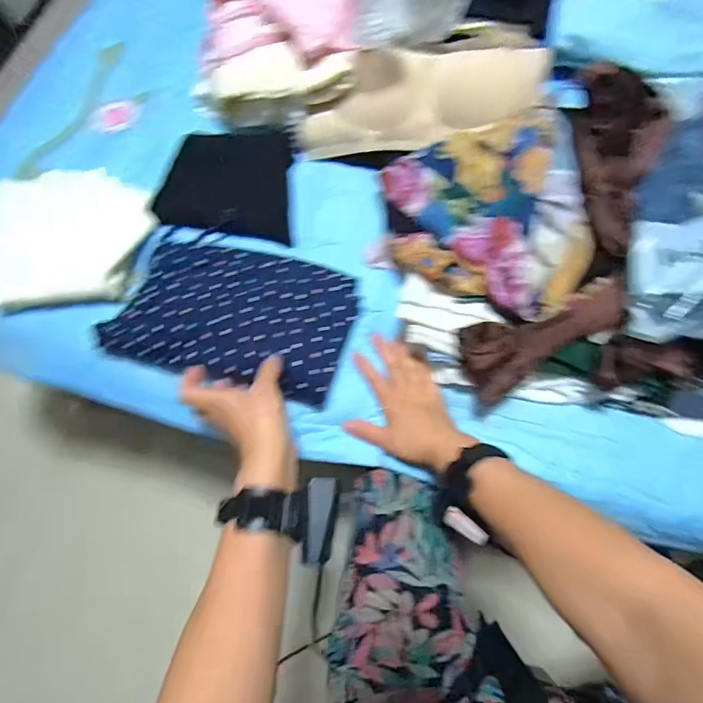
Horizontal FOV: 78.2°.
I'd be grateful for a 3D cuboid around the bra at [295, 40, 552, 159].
[{"bbox_3d":[0.086,-0.356,0.587,0.347,0.076,0.152,-8,69,13],"label":"bra"}]

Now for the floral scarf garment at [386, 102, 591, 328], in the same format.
[{"bbox_3d":[0.155,-0.158,0.510,0.204,0.073,0.252,-3,69,0],"label":"floral scarf garment"}]

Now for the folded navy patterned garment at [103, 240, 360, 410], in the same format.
[{"bbox_3d":[-0.142,-0.049,0.536,0.271,0.046,0.172,13,70,6],"label":"folded navy patterned garment"}]

